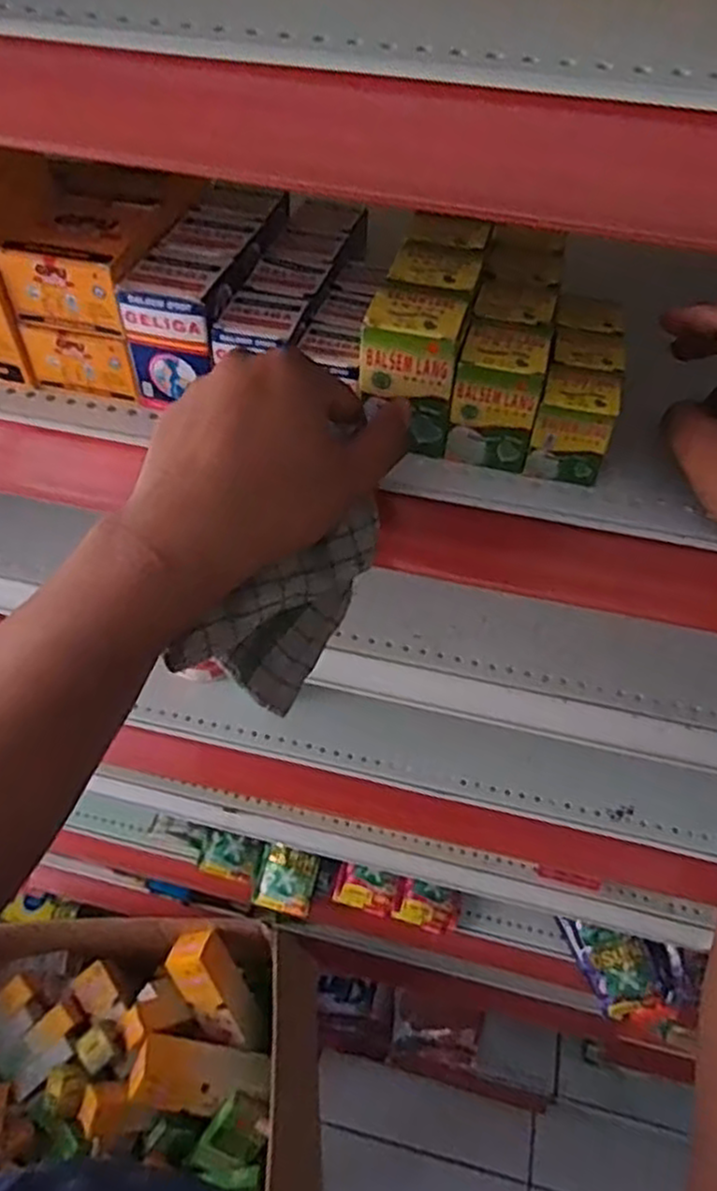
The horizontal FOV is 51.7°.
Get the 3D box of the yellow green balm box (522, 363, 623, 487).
[{"bbox_3d":[0.109,-0.087,0.376,0.036,0.046,0.033,13,51,9],"label":"yellow green balm box"}]

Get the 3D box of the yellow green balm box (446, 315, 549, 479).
[{"bbox_3d":[0.072,-0.104,0.381,0.041,0.058,0.045,13,51,9],"label":"yellow green balm box"}]

